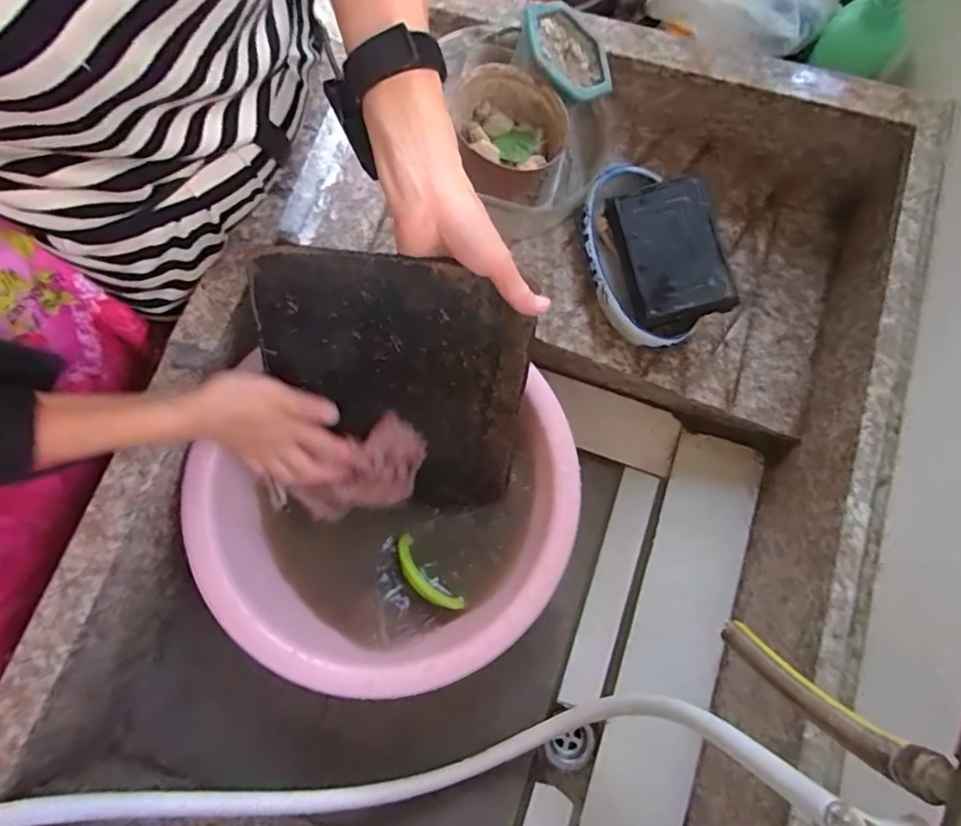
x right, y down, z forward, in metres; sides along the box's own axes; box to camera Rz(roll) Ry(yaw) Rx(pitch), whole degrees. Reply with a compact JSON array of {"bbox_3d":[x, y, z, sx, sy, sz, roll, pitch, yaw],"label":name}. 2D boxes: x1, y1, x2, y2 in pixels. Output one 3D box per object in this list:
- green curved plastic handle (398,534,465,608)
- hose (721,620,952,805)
[{"bbox_3d":[-0.054,0.156,0.526,0.025,0.029,0.088,-41,79,-8],"label":"green curved plastic handle"},{"bbox_3d":[0.191,0.161,0.320,0.017,0.159,0.055,-22,76,-4],"label":"hose"}]

